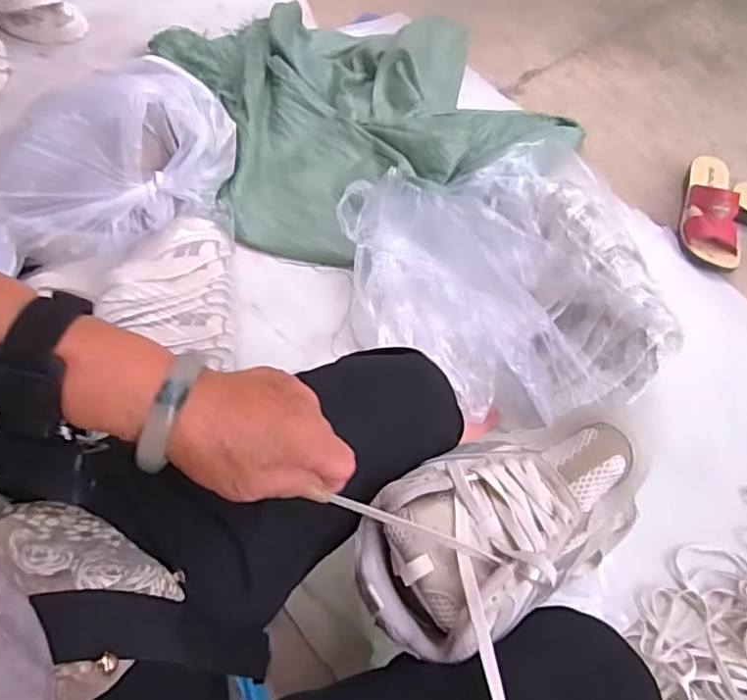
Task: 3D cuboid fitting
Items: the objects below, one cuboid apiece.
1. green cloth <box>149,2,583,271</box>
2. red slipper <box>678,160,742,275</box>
[{"bbox_3d":[-0.016,-0.459,1.062,0.609,0.116,0.591,-21,65,-13],"label":"green cloth"},{"bbox_3d":[0.549,-0.235,0.989,0.083,0.078,0.228,9,65,8],"label":"red slipper"}]

